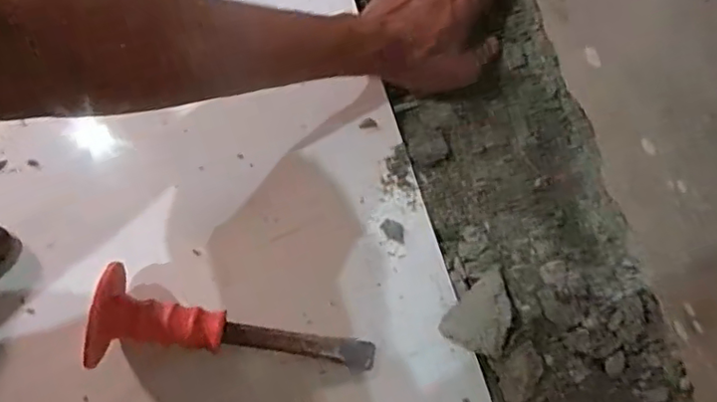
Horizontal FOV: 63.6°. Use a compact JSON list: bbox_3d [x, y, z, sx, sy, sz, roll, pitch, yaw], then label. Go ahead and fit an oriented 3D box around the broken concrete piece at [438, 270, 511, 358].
[{"bbox_3d":[0.090,0.082,0.437,0.046,0.023,0.059,17,78,6],"label":"broken concrete piece"}]

